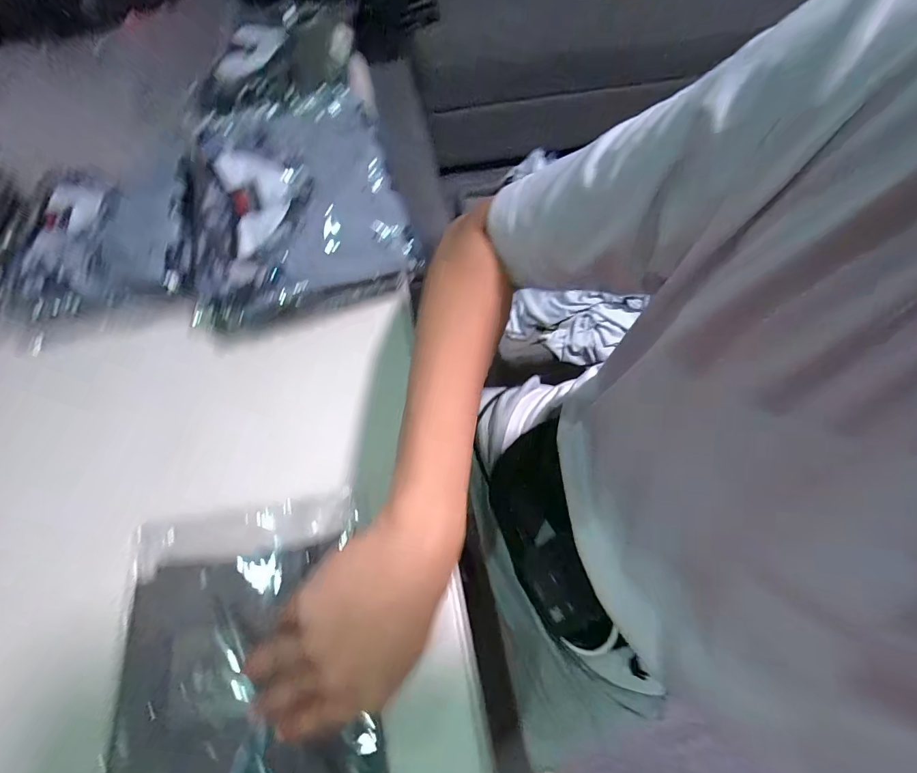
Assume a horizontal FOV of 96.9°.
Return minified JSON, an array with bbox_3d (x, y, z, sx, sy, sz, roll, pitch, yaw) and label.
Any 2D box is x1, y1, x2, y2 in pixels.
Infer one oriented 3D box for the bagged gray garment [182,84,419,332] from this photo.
[{"bbox_3d":[-0.191,-0.215,0.445,0.244,0.051,0.308,-15,73,-2],"label":"bagged gray garment"}]

